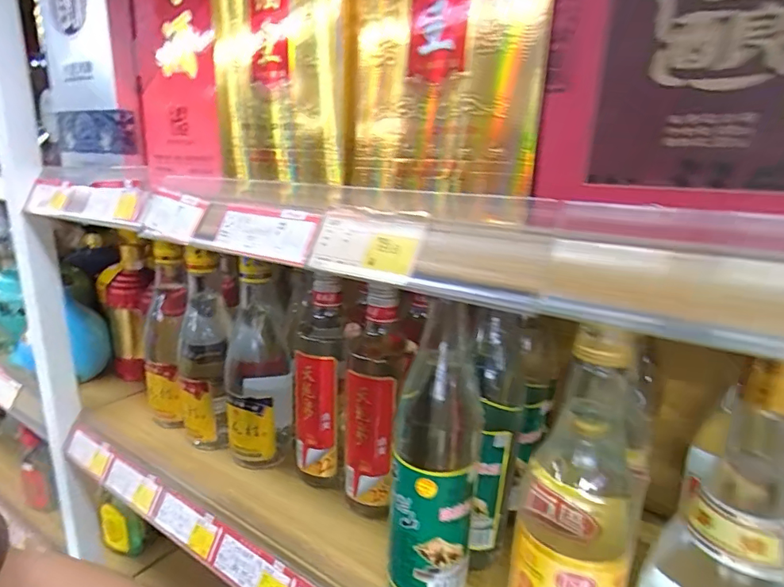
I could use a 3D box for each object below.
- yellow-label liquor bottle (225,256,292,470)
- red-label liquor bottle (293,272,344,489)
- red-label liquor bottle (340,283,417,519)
[{"bbox_3d":[-0.153,0.077,0.518,0.076,0.228,0.075,-1,15,-11],"label":"yellow-label liquor bottle"},{"bbox_3d":[-0.077,0.091,0.482,0.051,0.212,0.060,-1,15,-11],"label":"red-label liquor bottle"},{"bbox_3d":[-0.019,0.103,0.445,0.062,0.223,0.067,-1,15,-11],"label":"red-label liquor bottle"}]

